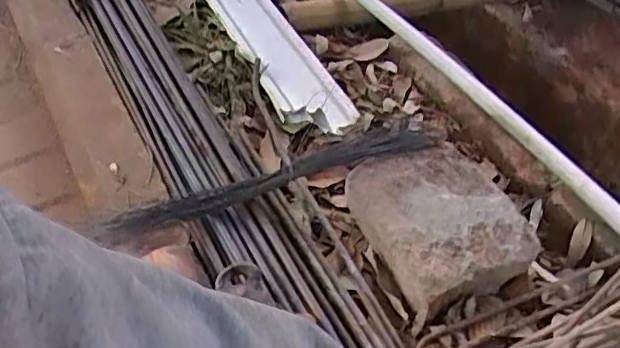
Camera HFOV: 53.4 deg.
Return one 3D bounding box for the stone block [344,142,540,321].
[{"bbox_3d":[0.155,0.054,0.756,0.161,0.071,0.205,-19,50,-15],"label":"stone block"}]

